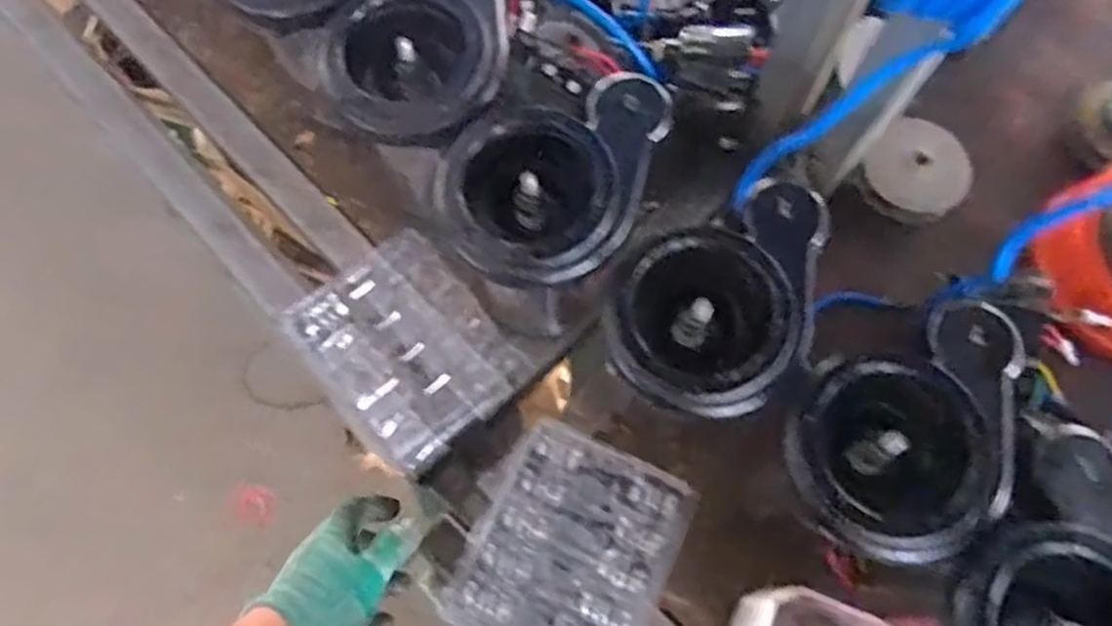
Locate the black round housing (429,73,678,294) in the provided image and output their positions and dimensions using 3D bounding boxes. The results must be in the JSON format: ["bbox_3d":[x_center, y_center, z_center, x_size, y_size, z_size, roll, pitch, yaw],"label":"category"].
[{"bbox_3d":[-0.004,-0.092,0.507,0.126,0.042,0.163,19,71,8],"label":"black round housing"}]

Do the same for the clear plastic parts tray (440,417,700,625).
[{"bbox_3d":[0.012,0.180,0.575,0.142,0.031,0.164,25,72,10],"label":"clear plastic parts tray"}]

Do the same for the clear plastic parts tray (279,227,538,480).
[{"bbox_3d":[-0.121,0.028,0.628,0.135,0.025,0.168,-41,74,-13],"label":"clear plastic parts tray"}]

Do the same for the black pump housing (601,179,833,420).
[{"bbox_3d":[0.105,-0.013,0.487,0.120,0.047,0.170,30,73,11],"label":"black pump housing"}]

